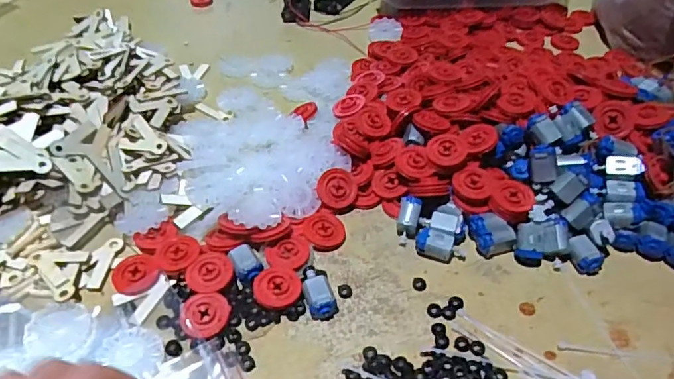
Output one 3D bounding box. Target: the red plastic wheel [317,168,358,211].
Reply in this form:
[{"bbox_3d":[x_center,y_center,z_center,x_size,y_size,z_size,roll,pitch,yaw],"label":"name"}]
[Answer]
[{"bbox_3d":[0.000,-0.001,0.423,0.032,0.005,0.034,0,75,-1],"label":"red plastic wheel"}]

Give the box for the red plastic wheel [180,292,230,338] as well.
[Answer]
[{"bbox_3d":[-0.088,0.085,0.348,0.031,0.010,0.030,0,46,0],"label":"red plastic wheel"}]

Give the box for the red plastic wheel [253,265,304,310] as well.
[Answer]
[{"bbox_3d":[-0.041,0.068,0.361,0.032,0.009,0.031,0,46,0],"label":"red plastic wheel"}]

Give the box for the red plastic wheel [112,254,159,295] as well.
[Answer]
[{"bbox_3d":[-0.147,0.061,0.377,0.031,0.004,0.031,1,64,-1],"label":"red plastic wheel"}]

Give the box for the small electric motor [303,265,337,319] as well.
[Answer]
[{"bbox_3d":[-0.013,0.070,0.363,0.020,0.015,0.041,-12,47,-11],"label":"small electric motor"}]

